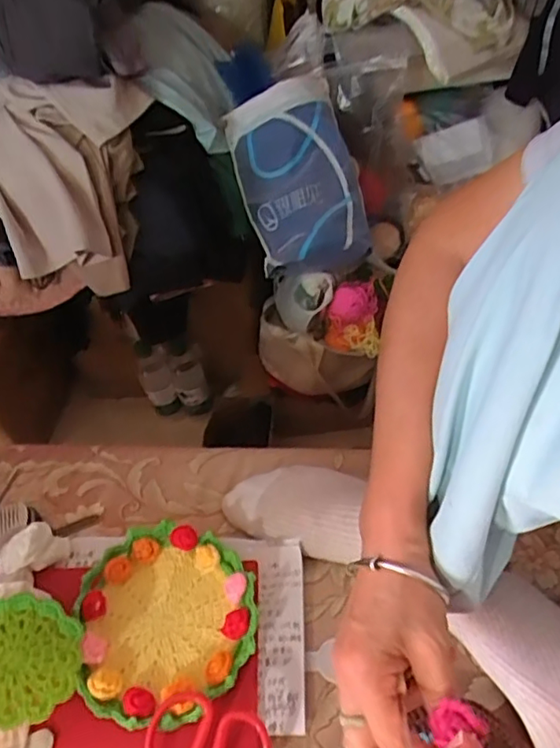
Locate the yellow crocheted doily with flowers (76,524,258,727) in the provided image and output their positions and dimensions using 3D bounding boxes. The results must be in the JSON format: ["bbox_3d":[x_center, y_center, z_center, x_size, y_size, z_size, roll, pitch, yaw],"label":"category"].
[{"bbox_3d":[-0.090,0.192,0.463,0.137,0.023,0.142,-2,48,2],"label":"yellow crocheted doily with flowers"}]

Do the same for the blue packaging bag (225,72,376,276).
[{"bbox_3d":[0.020,-0.290,0.877,0.162,0.058,0.287,-16,78,14],"label":"blue packaging bag"}]

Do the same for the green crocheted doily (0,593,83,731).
[{"bbox_3d":[-0.176,0.192,0.403,0.079,0.008,0.076,8,57,-13],"label":"green crocheted doily"}]

